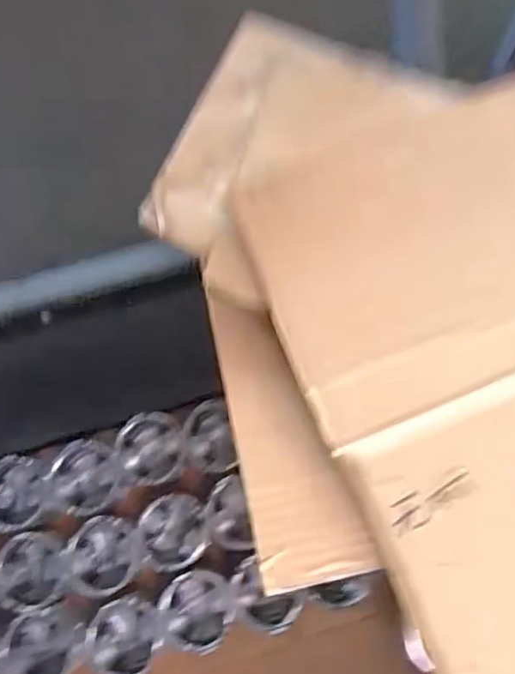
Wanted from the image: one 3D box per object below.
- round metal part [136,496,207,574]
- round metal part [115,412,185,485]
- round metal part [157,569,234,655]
[{"bbox_3d":[-0.110,0.261,0.756,0.090,0.046,0.090,0,74,0],"label":"round metal part"},{"bbox_3d":[-0.147,0.156,0.778,0.090,0.052,0.091,0,74,0],"label":"round metal part"},{"bbox_3d":[-0.078,0.351,0.727,0.090,0.039,0.096,0,74,0],"label":"round metal part"}]

